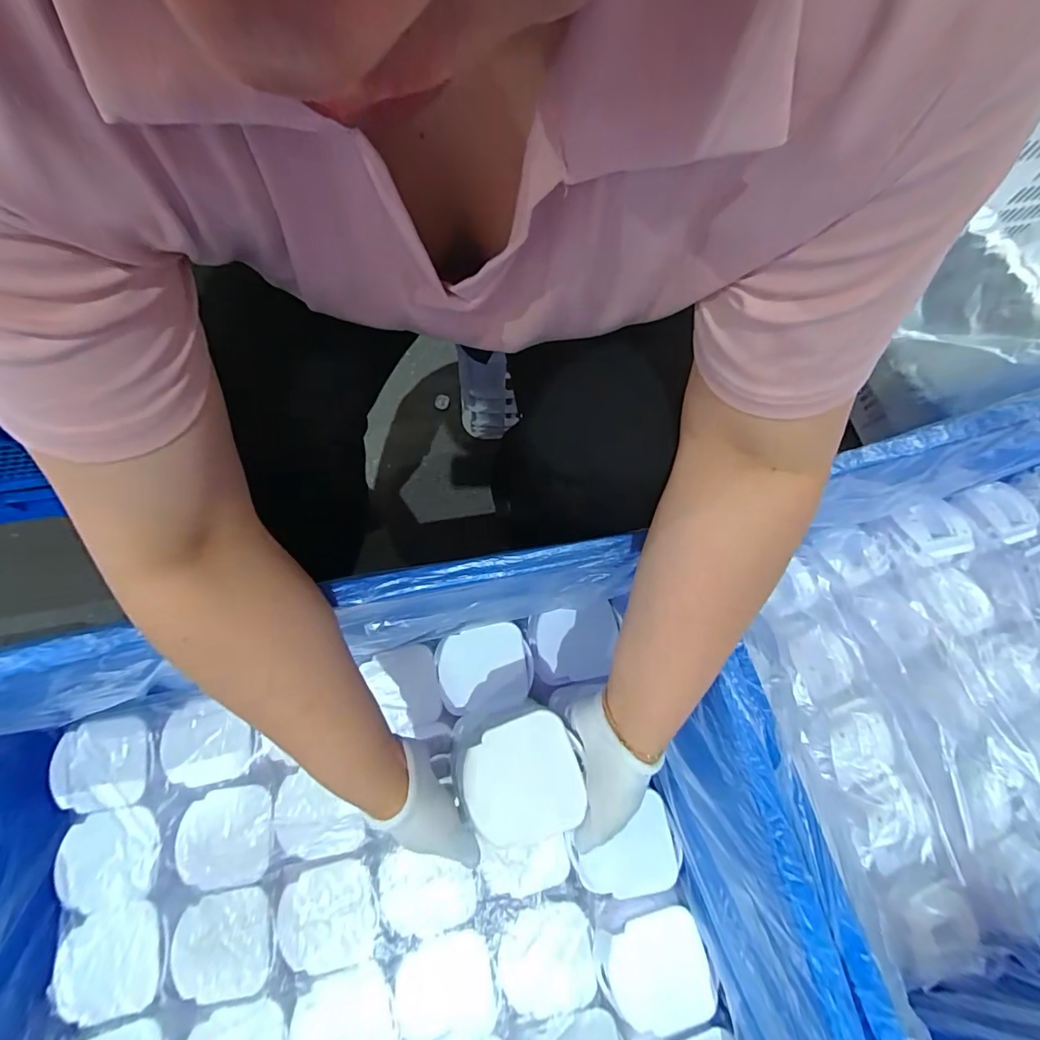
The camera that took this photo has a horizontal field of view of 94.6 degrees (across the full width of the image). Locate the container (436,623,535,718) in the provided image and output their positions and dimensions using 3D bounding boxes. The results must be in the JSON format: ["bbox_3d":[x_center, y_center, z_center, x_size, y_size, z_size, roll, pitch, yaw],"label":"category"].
[{"bbox_3d":[-0.040,0.165,0.535,0.106,0.043,0.086,-12,73,-6],"label":"container"}]

